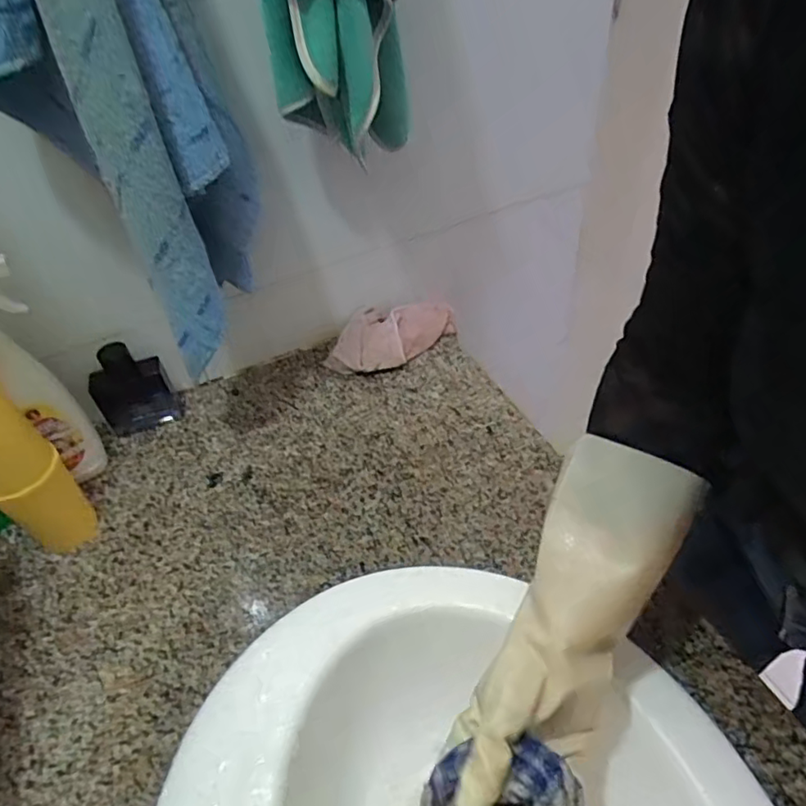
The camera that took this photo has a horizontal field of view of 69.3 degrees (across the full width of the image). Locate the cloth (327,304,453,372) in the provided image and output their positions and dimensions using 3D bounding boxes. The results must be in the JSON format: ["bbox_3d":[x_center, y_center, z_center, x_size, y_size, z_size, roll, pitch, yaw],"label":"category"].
[{"bbox_3d":[-0.016,-0.094,0.800,0.096,0.037,0.172,33,57,32],"label":"cloth"}]

